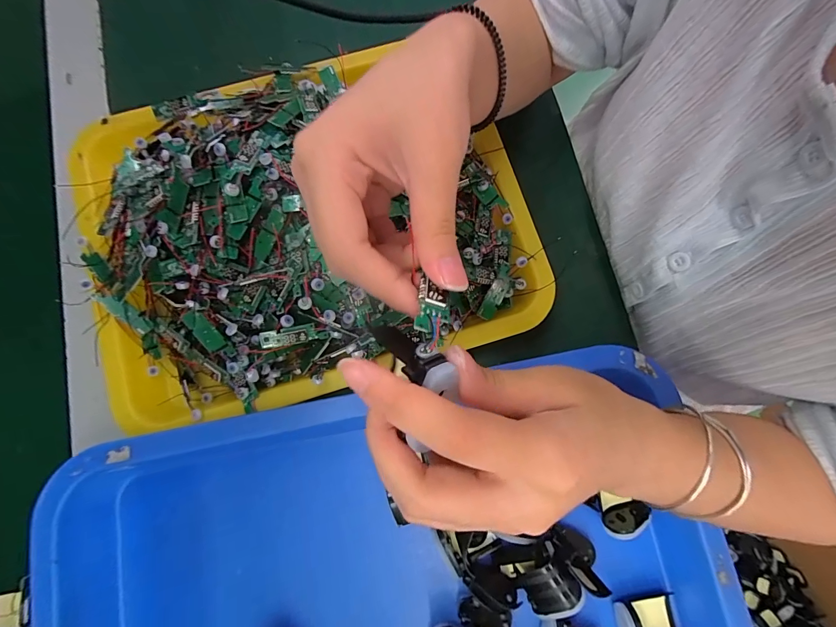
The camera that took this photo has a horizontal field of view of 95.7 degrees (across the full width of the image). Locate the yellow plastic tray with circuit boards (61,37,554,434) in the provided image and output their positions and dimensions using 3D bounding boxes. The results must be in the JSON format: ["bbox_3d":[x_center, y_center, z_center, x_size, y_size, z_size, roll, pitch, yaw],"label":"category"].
[{"bbox_3d":[-0.088,-0.073,0.280,0.328,0.072,0.257,-16,80,-3],"label":"yellow plastic tray with circuit boards"}]

